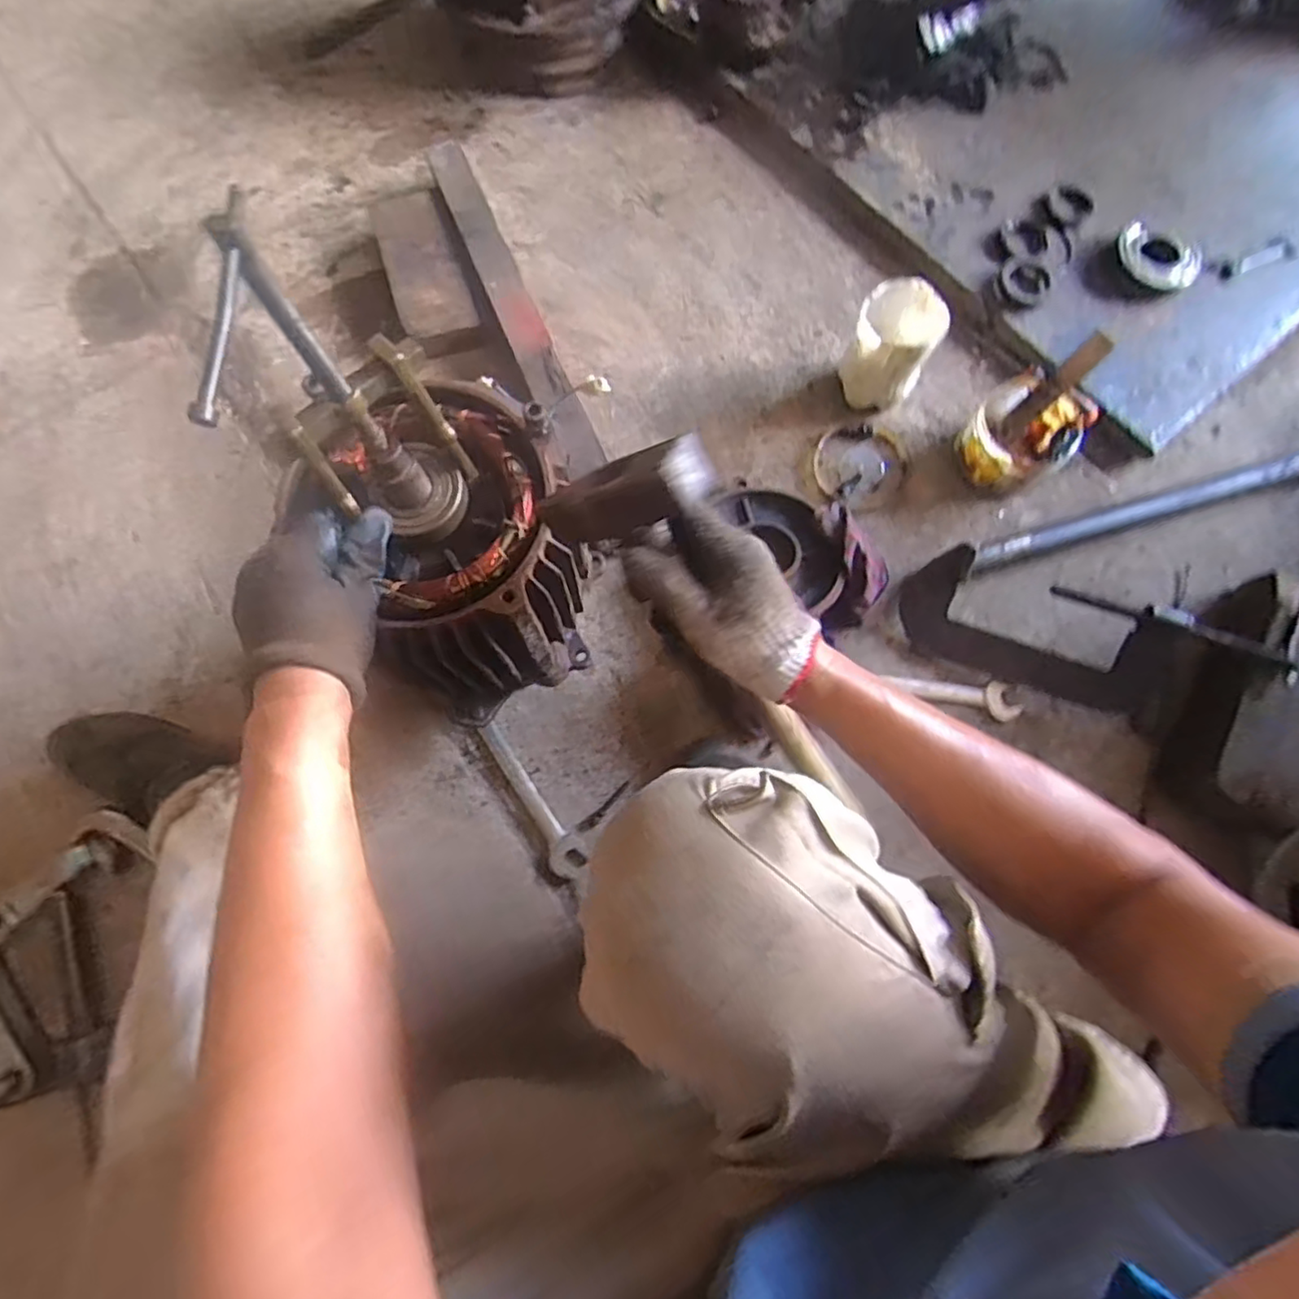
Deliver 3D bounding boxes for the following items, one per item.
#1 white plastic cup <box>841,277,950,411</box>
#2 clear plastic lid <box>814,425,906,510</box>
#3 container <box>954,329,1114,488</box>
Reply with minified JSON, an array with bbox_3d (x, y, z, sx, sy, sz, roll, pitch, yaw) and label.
[{"bbox_3d":[0.285,-0.357,0.777,0.094,0.134,0.096,0,75,-1],"label":"white plastic cup"},{"bbox_3d":[0.264,-0.228,0.802,0.105,0.019,0.111,0,75,-1],"label":"clear plastic lid"},{"bbox_3d":[0.458,-0.274,0.764,0.111,0.116,0.169,42,79,9],"label":"container"}]

